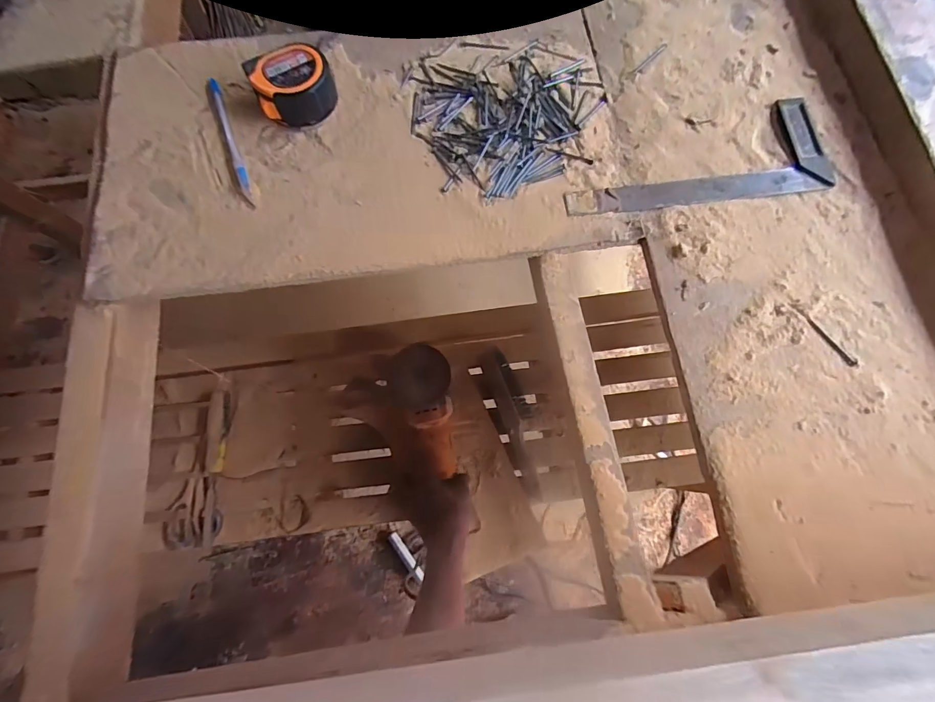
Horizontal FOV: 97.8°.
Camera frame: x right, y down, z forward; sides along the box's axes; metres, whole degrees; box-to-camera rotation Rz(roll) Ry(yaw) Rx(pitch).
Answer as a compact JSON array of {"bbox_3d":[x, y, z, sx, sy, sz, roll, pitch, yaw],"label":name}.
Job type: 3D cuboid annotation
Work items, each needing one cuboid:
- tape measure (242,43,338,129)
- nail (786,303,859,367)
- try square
[{"bbox_3d":[-0.171,-0.262,0.406,0.074,0.040,0.062,-24,75,-6],"label":"tape measure"},{"bbox_3d":[0.303,-0.015,0.348,0.009,0.004,0.070,-38,77,-9],"label":"nail"},{"bbox_3d":[0.217,-0.188,0.398,0.250,0.013,0.097,-6,74,-1],"label":"try square"}]

